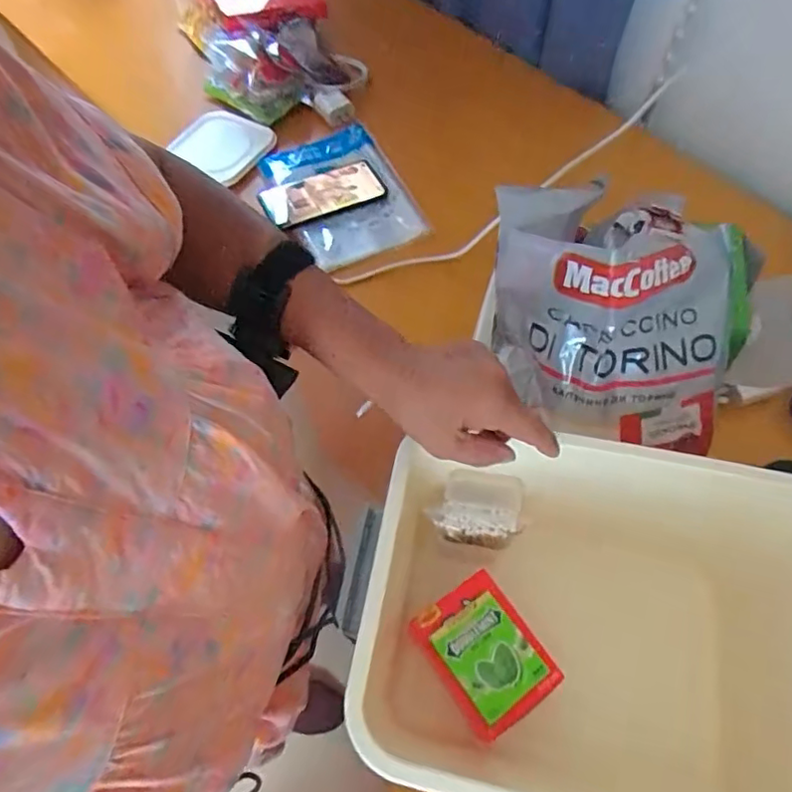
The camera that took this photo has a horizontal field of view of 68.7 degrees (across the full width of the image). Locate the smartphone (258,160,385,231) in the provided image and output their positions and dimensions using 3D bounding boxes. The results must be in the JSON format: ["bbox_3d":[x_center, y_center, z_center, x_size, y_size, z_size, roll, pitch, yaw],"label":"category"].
[{"bbox_3d":[-0.094,-0.261,0.748,0.155,0.012,0.064,-22,81,-16],"label":"smartphone"}]

